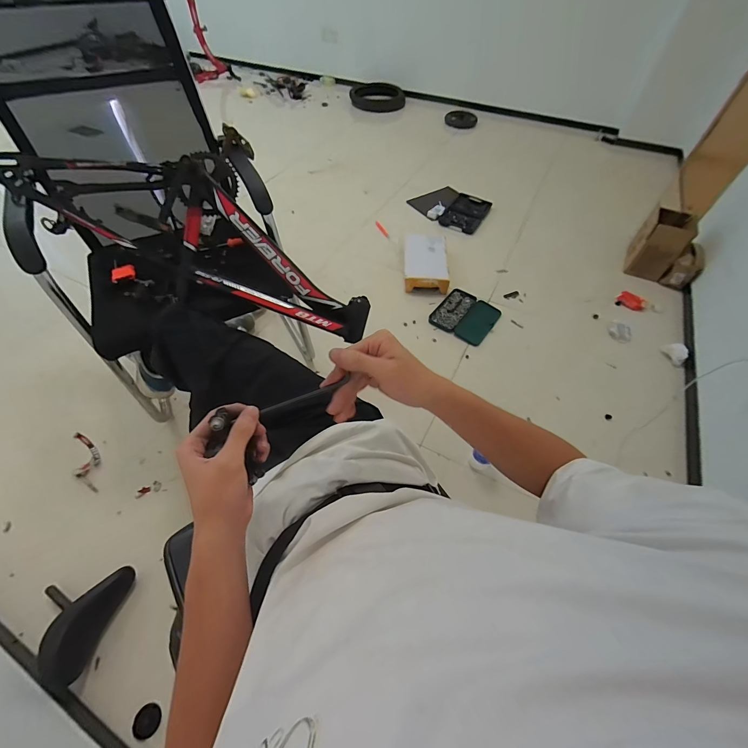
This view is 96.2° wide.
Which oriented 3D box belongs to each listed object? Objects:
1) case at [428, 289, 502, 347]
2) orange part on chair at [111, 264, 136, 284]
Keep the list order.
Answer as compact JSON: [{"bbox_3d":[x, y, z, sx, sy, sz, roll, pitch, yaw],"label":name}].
[{"bbox_3d":[0.397,-0.256,1.456,0.244,0.027,0.266,31,61,16],"label":"case"},{"bbox_3d":[-0.653,-0.262,0.874,0.055,0.013,0.052,-17,58,-14],"label":"orange part on chair"}]

